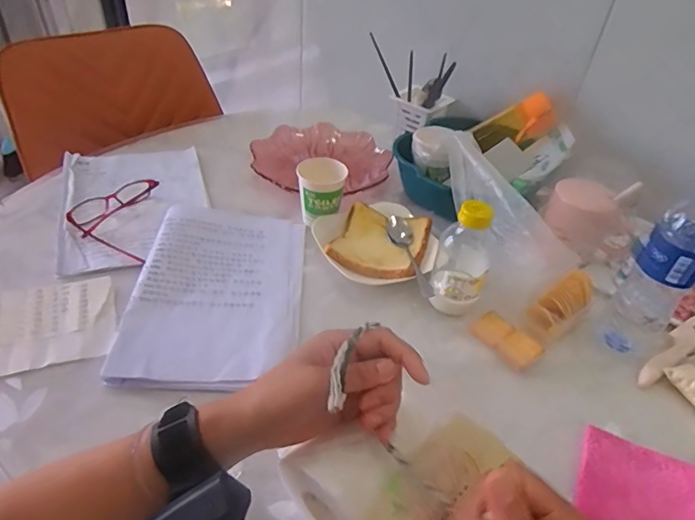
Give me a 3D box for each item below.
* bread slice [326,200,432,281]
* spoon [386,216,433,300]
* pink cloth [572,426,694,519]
[{"bbox_3d":[0.047,-0.023,0.666,0.118,0.033,0.129,16,44,14],"label":"bread slice"},{"bbox_3d":[0.085,-0.008,0.640,0.027,0.018,0.160,-9,44,-12],"label":"spoon"},{"bbox_3d":[0.265,0.215,0.420,0.111,0.016,0.118,18,45,22],"label":"pink cloth"}]

